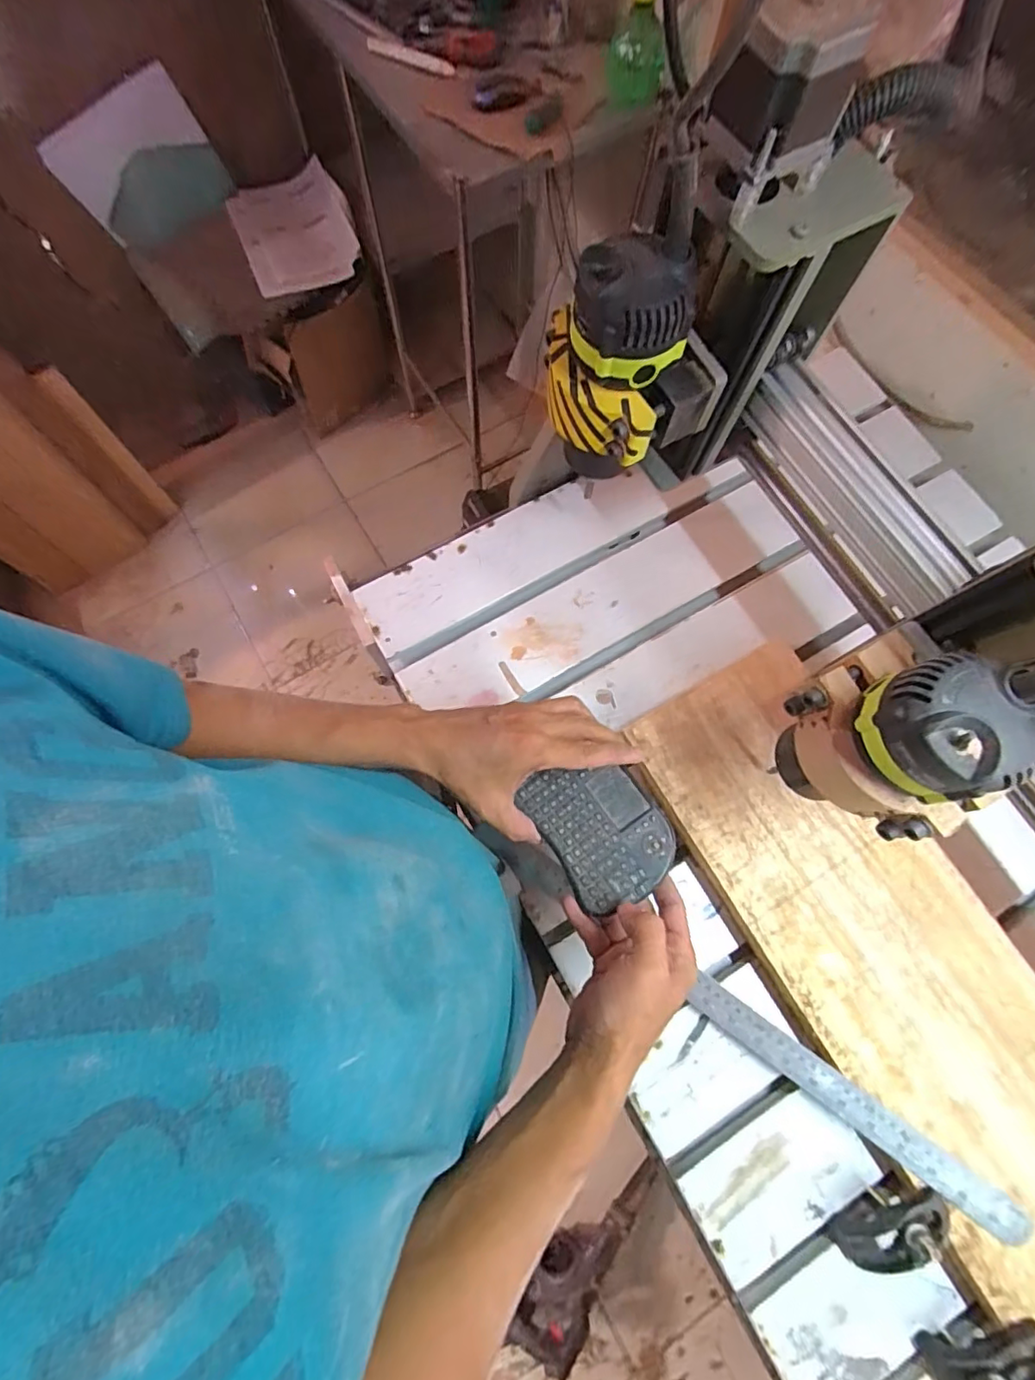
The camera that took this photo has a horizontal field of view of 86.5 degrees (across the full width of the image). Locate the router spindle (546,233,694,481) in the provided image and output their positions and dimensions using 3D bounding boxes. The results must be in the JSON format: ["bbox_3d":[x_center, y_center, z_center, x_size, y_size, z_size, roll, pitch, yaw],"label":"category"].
[{"bbox_3d":[0.064,-0.225,0.403,0.096,0.165,0.076,12,75,2],"label":"router spindle"}]

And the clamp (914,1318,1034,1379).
[{"bbox_3d":[0.357,0.506,0.413,0.084,0.057,0.038,-21,76,-7],"label":"clamp"}]

